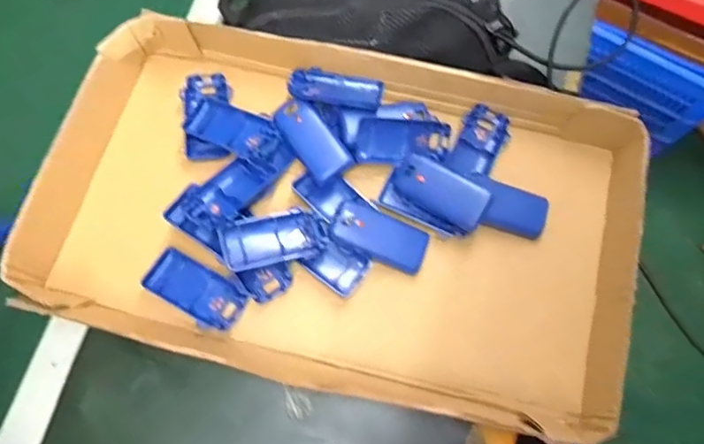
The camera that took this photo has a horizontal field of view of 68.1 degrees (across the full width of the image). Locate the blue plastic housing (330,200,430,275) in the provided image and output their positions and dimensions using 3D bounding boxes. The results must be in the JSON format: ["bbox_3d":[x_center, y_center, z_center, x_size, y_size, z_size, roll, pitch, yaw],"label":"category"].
[{"bbox_3d":[0.026,0.013,0.484,0.089,0.010,0.043,25,75,-5],"label":"blue plastic housing"}]

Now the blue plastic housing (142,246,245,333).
[{"bbox_3d":[-0.142,0.062,0.480,0.091,0.023,0.043,29,76,10],"label":"blue plastic housing"}]

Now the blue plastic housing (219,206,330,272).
[{"bbox_3d":[-0.070,0.015,0.475,0.093,0.019,0.044,-11,82,-19],"label":"blue plastic housing"}]

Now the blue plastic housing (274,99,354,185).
[{"bbox_3d":[-0.039,-0.080,0.509,0.042,0.017,0.086,-37,76,-9],"label":"blue plastic housing"}]

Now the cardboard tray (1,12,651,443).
[{"bbox_3d":[-0.013,-0.015,0.485,0.523,0.057,0.318,15,74,6],"label":"cardboard tray"}]

